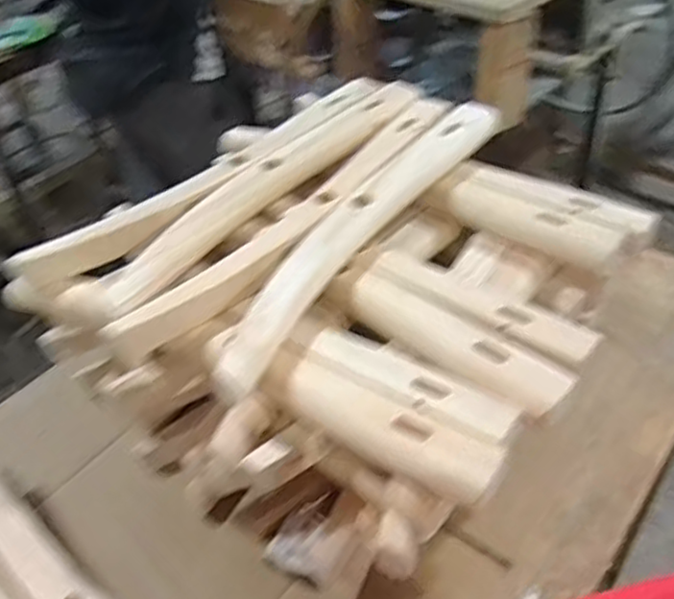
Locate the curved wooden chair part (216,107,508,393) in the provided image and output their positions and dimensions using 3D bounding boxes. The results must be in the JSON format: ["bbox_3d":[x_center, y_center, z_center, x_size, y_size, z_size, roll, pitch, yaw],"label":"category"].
[{"bbox_3d":[0.027,-0.061,0.639,0.065,0.045,0.433,22,47,25],"label":"curved wooden chair part"}]

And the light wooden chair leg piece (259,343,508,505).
[{"bbox_3d":[0.028,0.088,0.504,0.182,0.024,0.039,23,48,26],"label":"light wooden chair leg piece"}]

